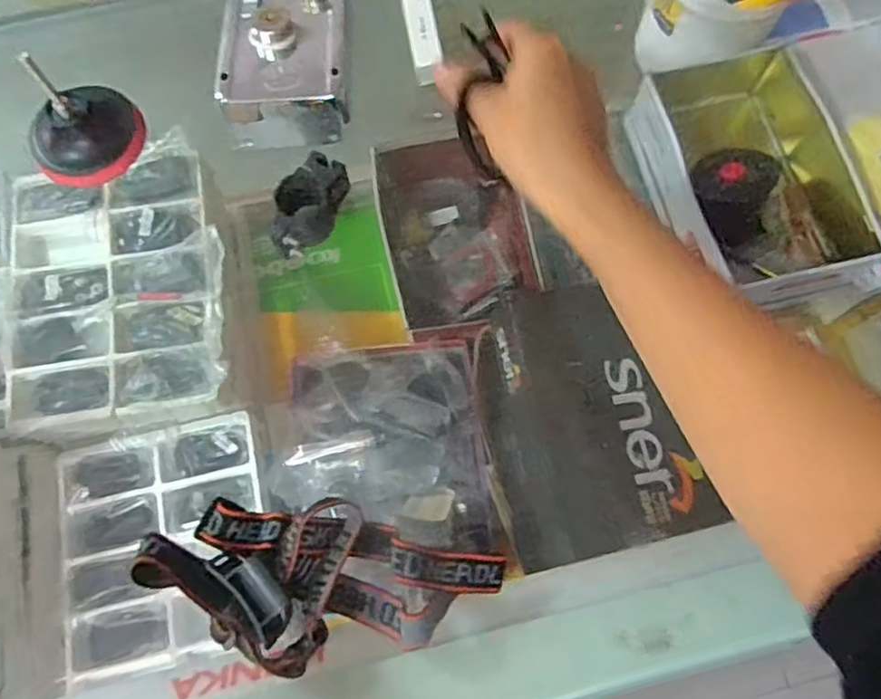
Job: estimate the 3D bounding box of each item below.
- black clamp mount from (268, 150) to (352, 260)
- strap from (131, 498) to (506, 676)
[{"bbox_3d":[-0.085,-0.091,0.430,0.029,0.033,0.066,28,75,9],"label":"black clamp mount"},{"bbox_3d":[-0.061,0.126,0.363,0.184,0.041,0.088,0,72,0],"label":"strap"}]

